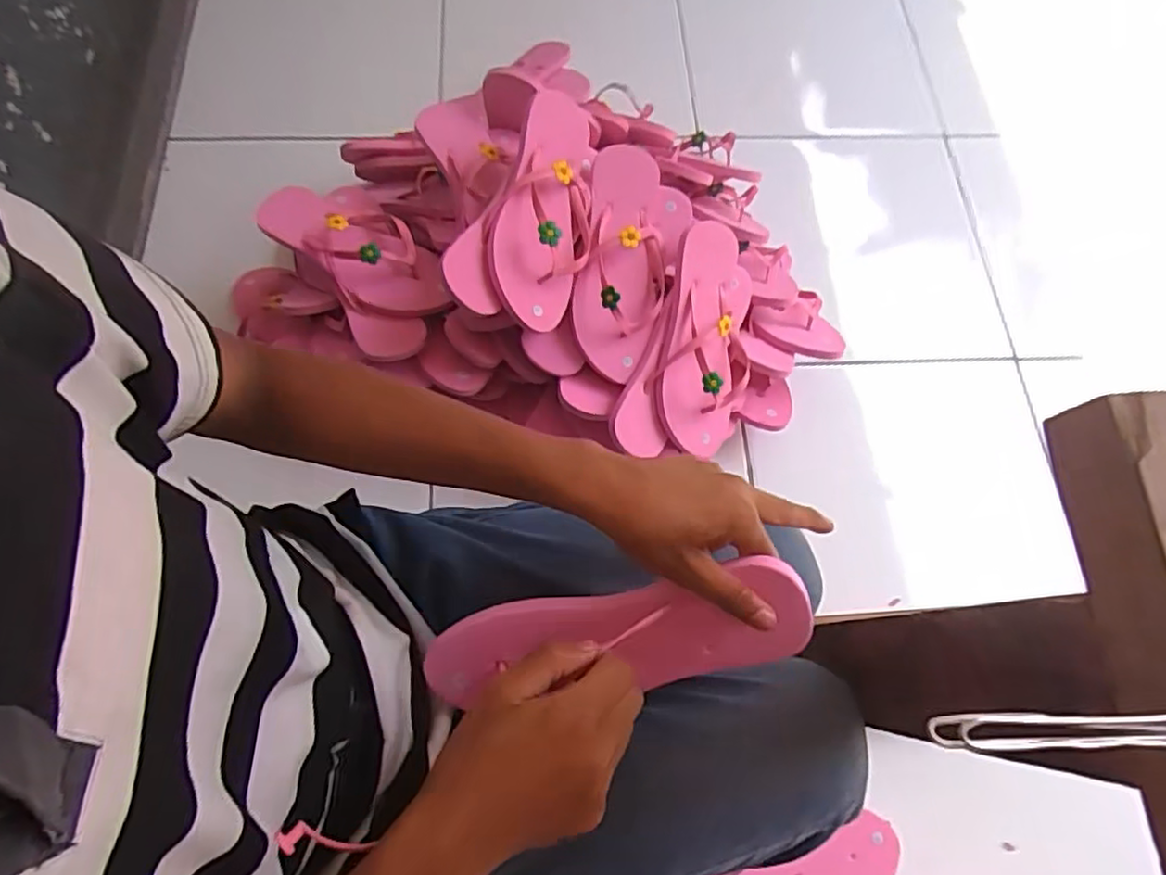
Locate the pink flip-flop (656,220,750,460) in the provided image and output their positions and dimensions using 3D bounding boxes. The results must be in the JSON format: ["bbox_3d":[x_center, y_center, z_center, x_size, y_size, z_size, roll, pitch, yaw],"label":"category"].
[{"bbox_3d":[0.136,-0.116,0.719,0.105,0.066,0.230,3,95,-1],"label":"pink flip-flop"}]

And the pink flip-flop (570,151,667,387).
[{"bbox_3d":[0.042,-0.190,0.709,0.094,0.058,0.253,5,91,0],"label":"pink flip-flop"}]

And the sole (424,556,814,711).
[{"bbox_3d":[0.015,0.133,0.420,0.249,0.021,0.073,-14,106,12],"label":"sole"}]

